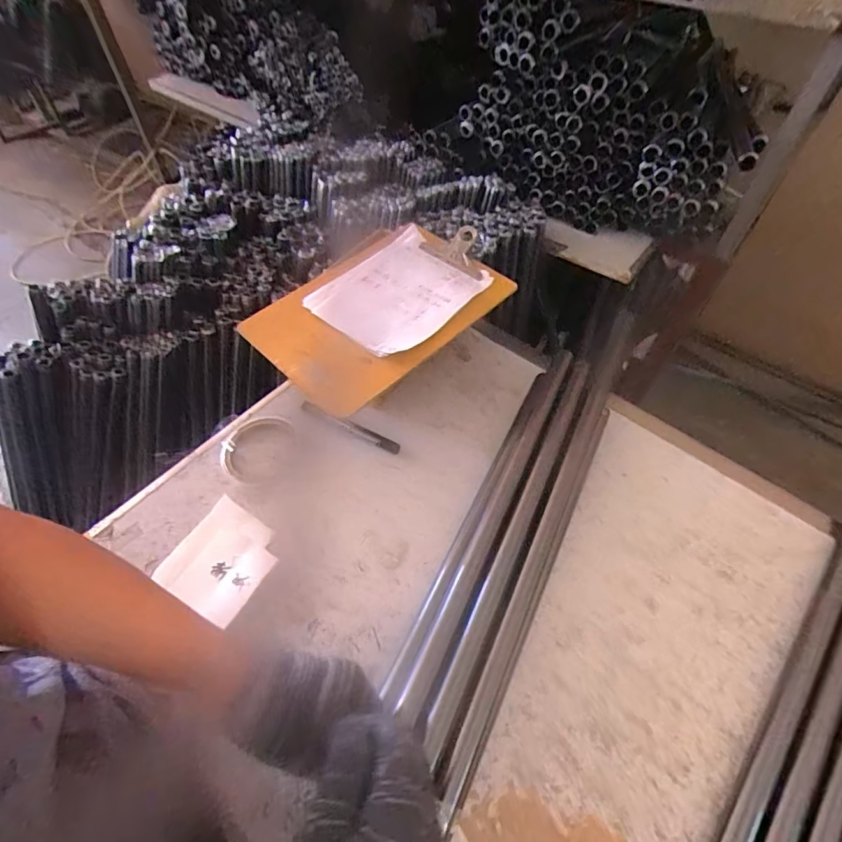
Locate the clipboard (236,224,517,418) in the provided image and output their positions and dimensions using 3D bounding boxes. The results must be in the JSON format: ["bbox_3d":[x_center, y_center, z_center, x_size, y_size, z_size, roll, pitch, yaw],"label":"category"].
[{"bbox_3d":[-0.047,-0.142,0.573,0.197,0.024,0.289,35,62,23],"label":"clipboard"}]

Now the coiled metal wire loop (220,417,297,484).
[{"bbox_3d":[-0.198,0.032,0.582,0.094,0.023,0.081,-31,60,-20],"label":"coiled metal wire loop"}]

